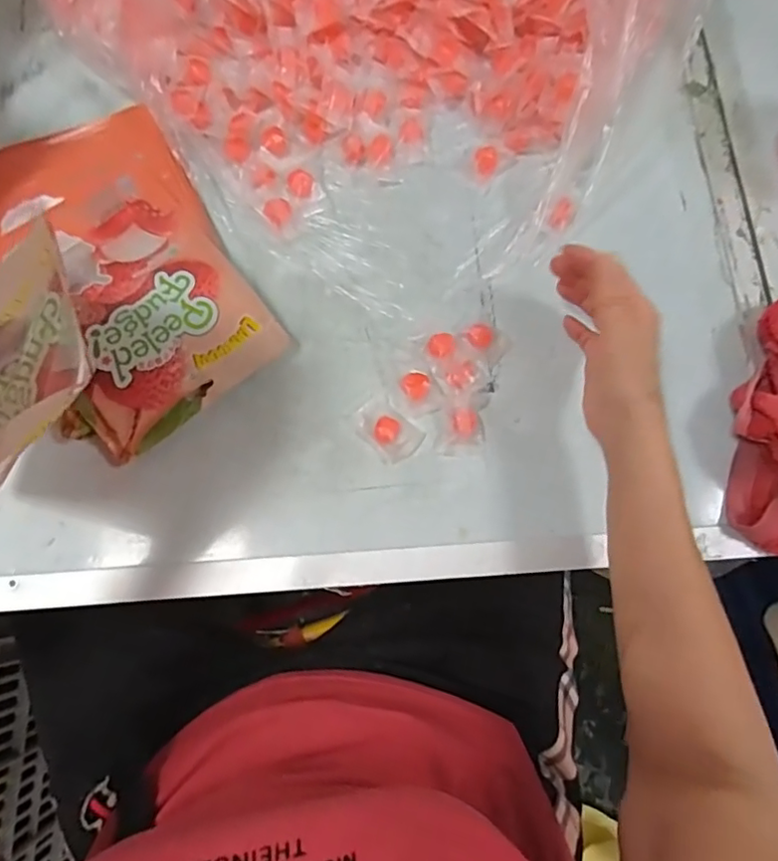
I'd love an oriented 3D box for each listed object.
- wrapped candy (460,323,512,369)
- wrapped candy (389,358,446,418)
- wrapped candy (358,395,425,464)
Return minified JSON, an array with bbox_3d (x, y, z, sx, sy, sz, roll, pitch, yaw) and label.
[{"bbox_3d":[0.080,-0.075,0.460,0.040,0.014,0.029,41,79,8],"label":"wrapped candy"},{"bbox_3d":[0.020,-0.036,0.449,0.040,0.010,0.048,-25,78,-7],"label":"wrapped candy"},{"bbox_3d":[-0.002,-0.001,0.439,0.052,0.014,0.036,44,79,9],"label":"wrapped candy"}]

